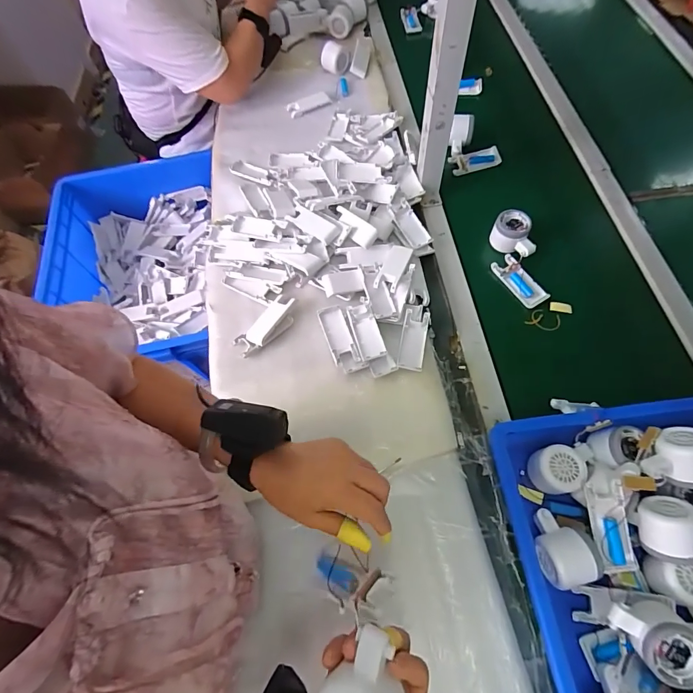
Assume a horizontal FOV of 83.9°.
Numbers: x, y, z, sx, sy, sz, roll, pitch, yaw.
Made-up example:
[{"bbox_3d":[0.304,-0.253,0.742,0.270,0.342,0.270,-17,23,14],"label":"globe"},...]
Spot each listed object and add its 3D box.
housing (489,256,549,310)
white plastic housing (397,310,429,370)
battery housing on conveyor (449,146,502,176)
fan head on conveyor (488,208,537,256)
[{"bbox_3d":[0.298,-0.113,0.663,0.040,0.024,0.104,-29,67,-10],"label":"housing"},{"bbox_3d":[0.106,-0.009,0.610,0.039,0.013,0.101,10,67,7],"label":"white plastic housing"},{"bbox_3d":[0.266,-0.379,0.790,0.108,0.023,0.035,-13,66,-3],"label":"battery housing on conveyor"},{"bbox_3d":[0.299,-0.199,0.680,0.081,0.040,0.064,29,70,14],"label":"fan head on conveyor"}]

